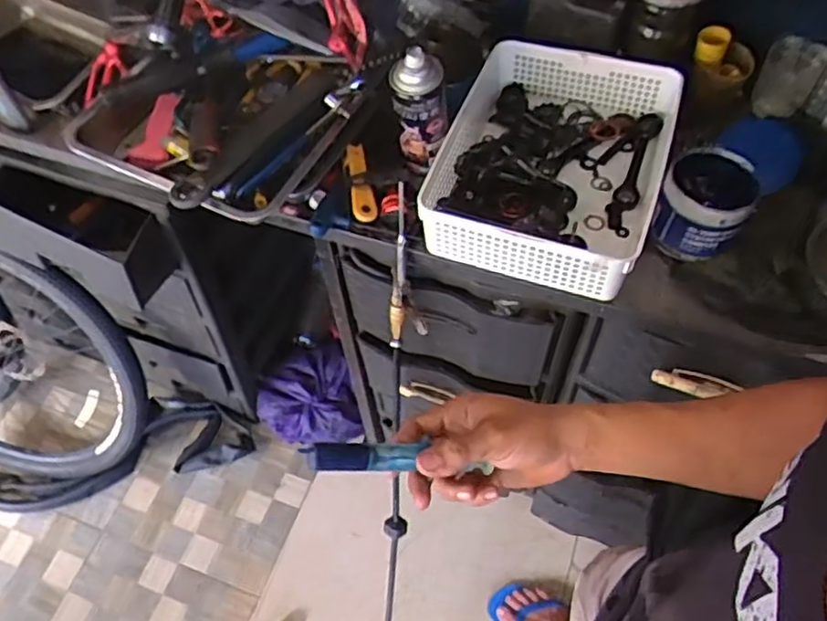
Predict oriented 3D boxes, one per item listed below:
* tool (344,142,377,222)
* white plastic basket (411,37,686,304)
[{"bbox_3d":[-0.069,-0.162,0.865,0.028,0.030,0.116,-10,59,-4],"label":"tool"},{"bbox_3d":[0.169,-0.183,0.825,0.250,0.090,0.319,17,61,12],"label":"white plastic basket"}]

